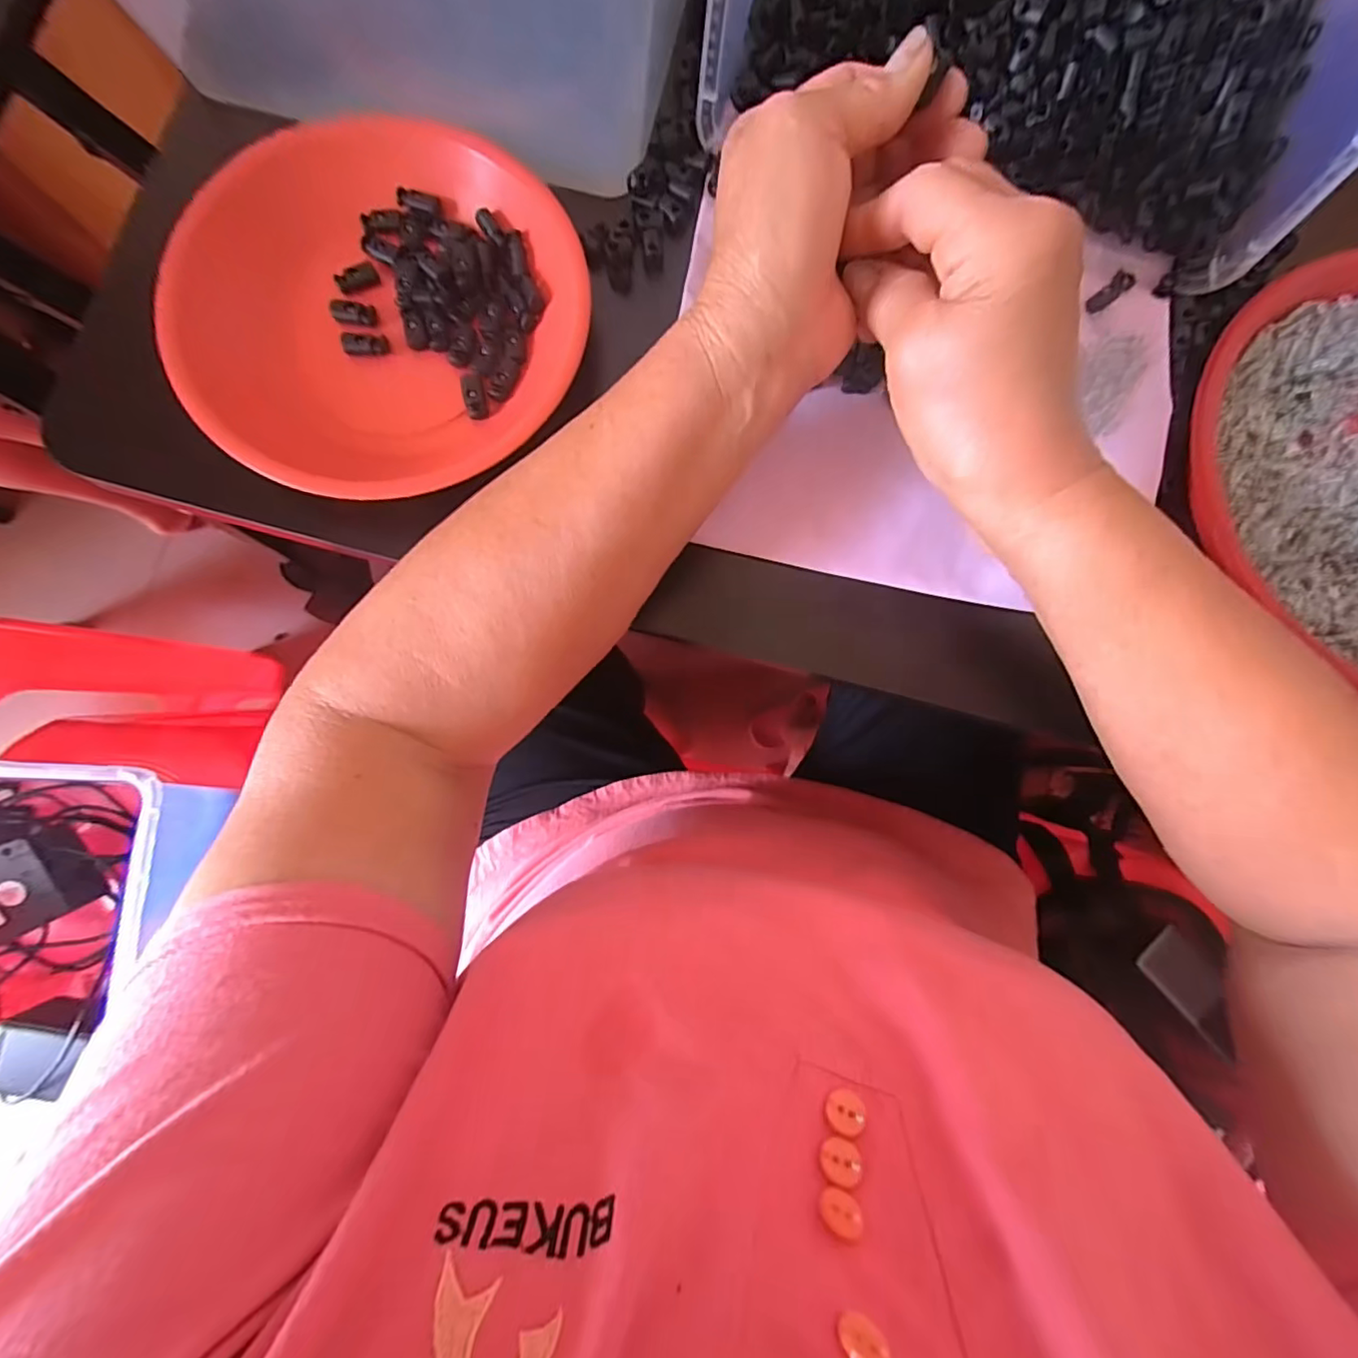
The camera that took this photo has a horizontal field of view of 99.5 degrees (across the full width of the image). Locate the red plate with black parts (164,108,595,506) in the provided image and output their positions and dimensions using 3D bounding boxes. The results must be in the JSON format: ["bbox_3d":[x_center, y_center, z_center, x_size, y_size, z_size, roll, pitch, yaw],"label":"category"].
[{"bbox_3d":[-0.147,-0.181,0.283,0.186,0.031,0.175,0,83,-2],"label":"red plate with black parts"}]

